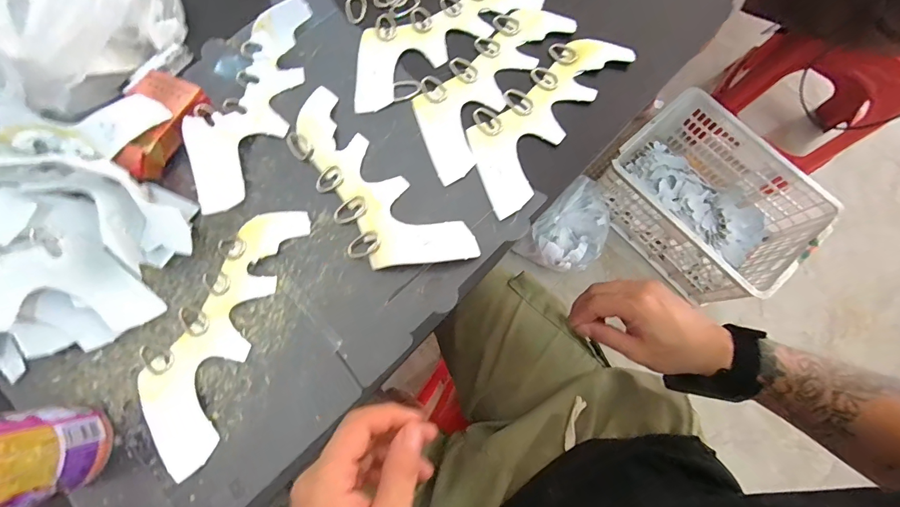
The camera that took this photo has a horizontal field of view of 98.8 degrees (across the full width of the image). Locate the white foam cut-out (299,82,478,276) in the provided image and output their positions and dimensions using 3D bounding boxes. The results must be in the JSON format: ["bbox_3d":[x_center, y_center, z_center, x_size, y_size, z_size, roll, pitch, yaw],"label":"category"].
[{"bbox_3d":[-0.073,-0.056,0.349,0.077,0.011,0.210,-44,79,-9],"label":"white foam cut-out"}]

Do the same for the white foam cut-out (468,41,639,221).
[{"bbox_3d":[0.090,-0.133,0.366,0.081,0.008,0.206,40,80,10],"label":"white foam cut-out"}]

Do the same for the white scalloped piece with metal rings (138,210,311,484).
[{"bbox_3d":[-0.191,0.058,0.323,0.071,0.012,0.216,20,77,6],"label":"white scalloped piece with metal rings"}]

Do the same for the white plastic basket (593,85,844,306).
[{"bbox_3d":[0.656,-0.121,0.999,0.318,0.204,0.412,-42,79,-9],"label":"white plastic basket"}]

